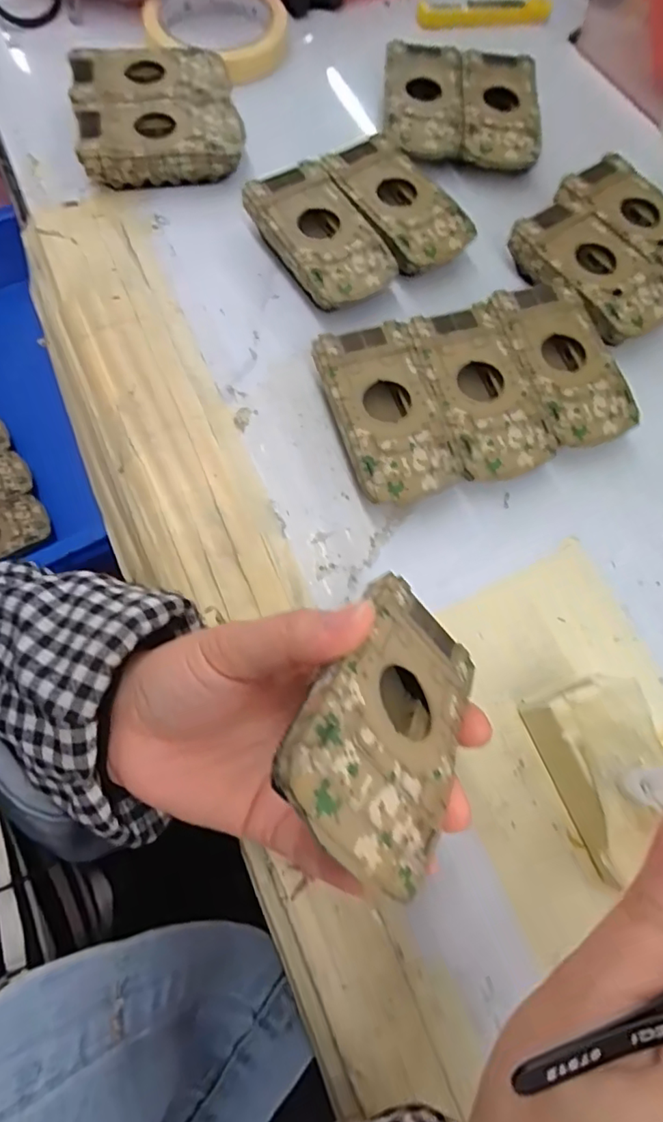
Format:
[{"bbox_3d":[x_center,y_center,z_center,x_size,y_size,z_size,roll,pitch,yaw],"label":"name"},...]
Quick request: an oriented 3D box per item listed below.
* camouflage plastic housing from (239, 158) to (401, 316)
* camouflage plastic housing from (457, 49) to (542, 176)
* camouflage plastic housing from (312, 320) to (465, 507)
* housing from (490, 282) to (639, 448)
[{"bbox_3d":[-0.006,-0.184,0.314,0.053,0.021,0.093,-31,75,-14],"label":"camouflage plastic housing"},{"bbox_3d":[0.109,-0.295,0.361,0.050,0.022,0.086,5,70,-2],"label":"camouflage plastic housing"},{"bbox_3d":[0.027,-0.072,0.279,0.050,0.024,0.094,-14,72,-9],"label":"camouflage plastic housing"},{"bbox_3d":[0.122,-0.102,0.299,0.049,0.032,0.095,-15,72,-9],"label":"housing"}]

